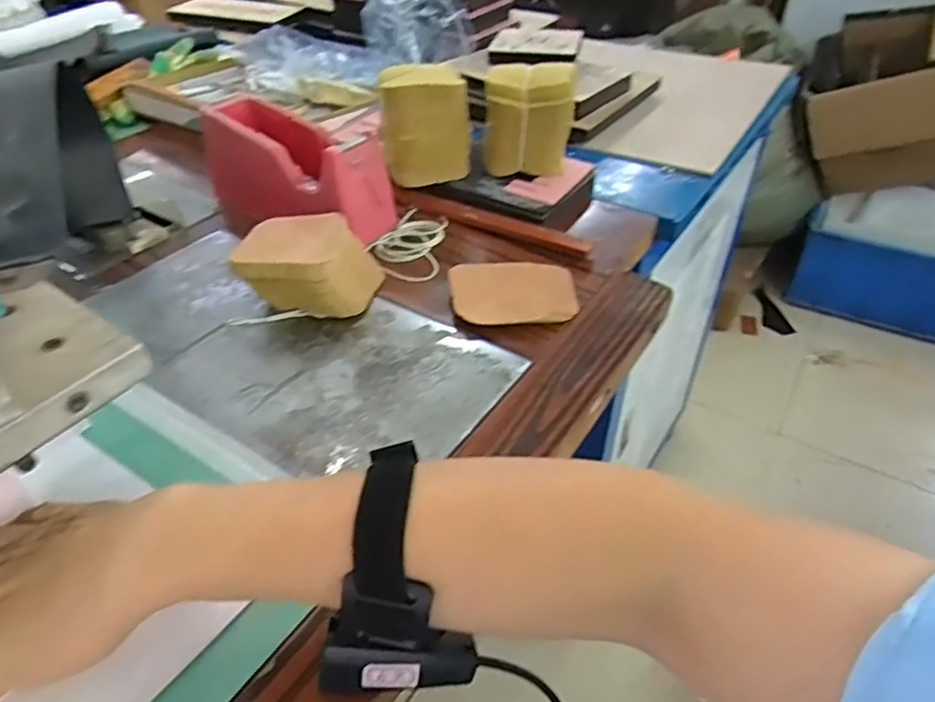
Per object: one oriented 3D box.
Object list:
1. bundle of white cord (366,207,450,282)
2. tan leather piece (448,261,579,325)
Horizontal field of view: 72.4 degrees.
[{"bbox_3d":[-0.057,-0.103,0.596,0.068,0.006,0.113,3,41,4],"label":"bundle of white cord"},{"bbox_3d":[0.039,-0.051,0.530,0.103,0.015,0.083,-6,42,-6],"label":"tan leather piece"}]

